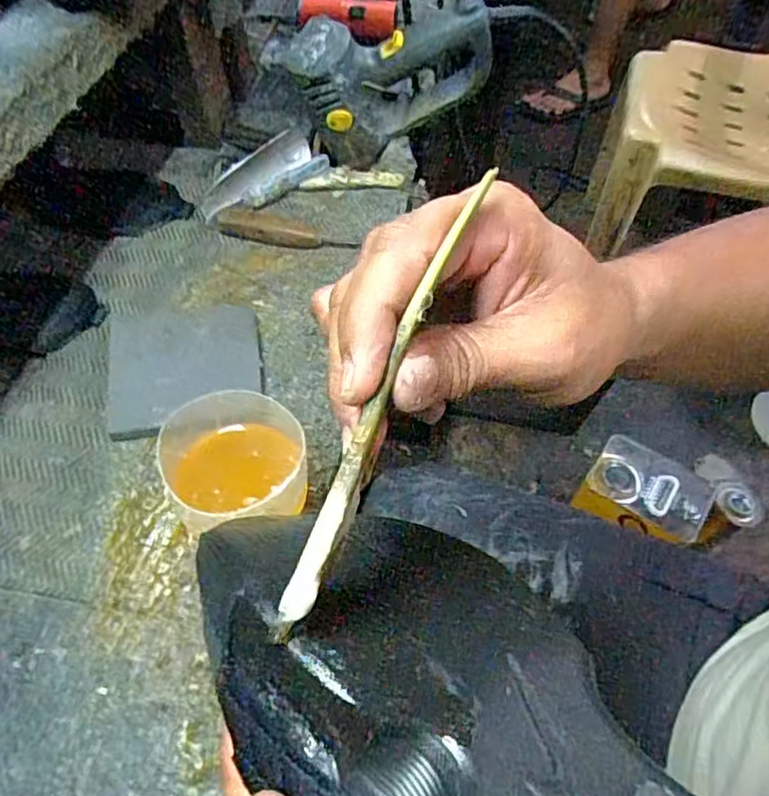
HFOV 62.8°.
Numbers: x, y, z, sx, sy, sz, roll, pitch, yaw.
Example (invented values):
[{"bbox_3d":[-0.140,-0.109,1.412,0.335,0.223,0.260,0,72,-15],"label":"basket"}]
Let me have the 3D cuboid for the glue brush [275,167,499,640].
[{"bbox_3d":[-0.001,0.003,0.177,0.009,0.010,0.136,23,91,13],"label":"glue brush"}]

